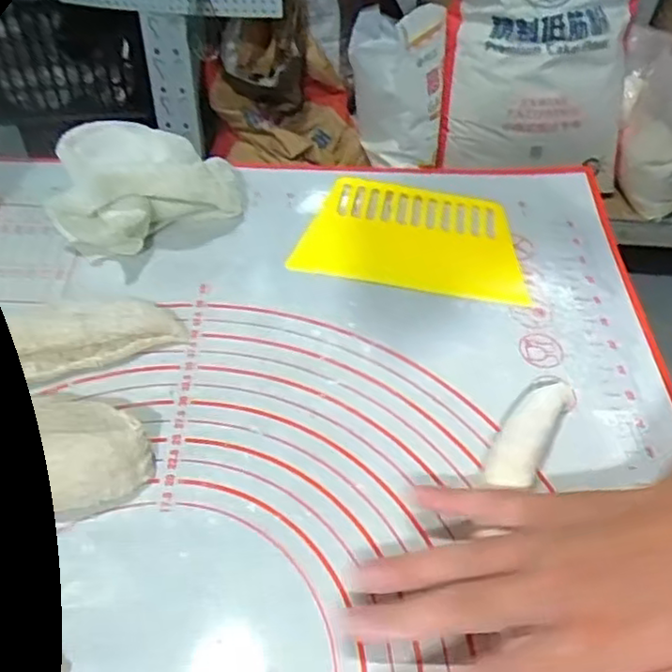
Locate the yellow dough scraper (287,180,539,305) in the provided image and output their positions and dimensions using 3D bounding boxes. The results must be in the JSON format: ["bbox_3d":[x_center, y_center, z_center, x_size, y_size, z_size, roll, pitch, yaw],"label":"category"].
[{"bbox_3d":[0.055,-0.076,0.489,0.156,0.010,0.105,8,49,3],"label":"yellow dough scraper"}]

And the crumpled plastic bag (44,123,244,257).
[{"bbox_3d":[-0.137,-0.112,0.474,0.125,0.059,0.102,-28,57,-25],"label":"crumpled plastic bag"}]

